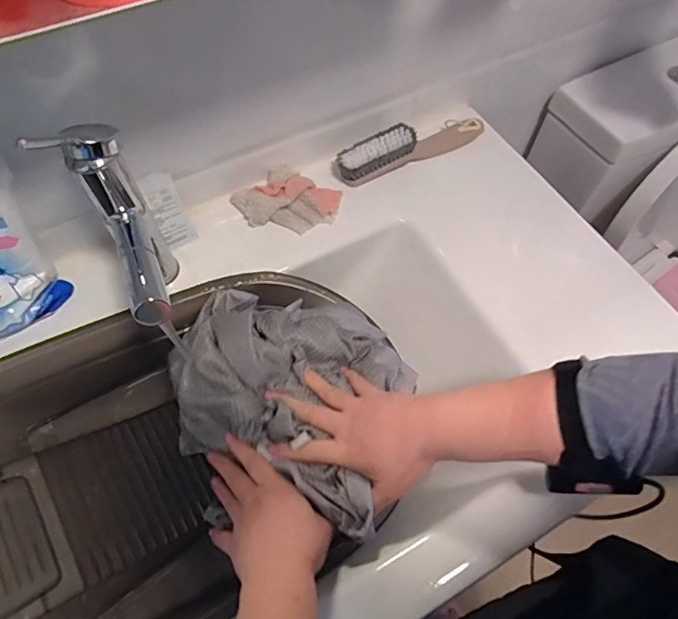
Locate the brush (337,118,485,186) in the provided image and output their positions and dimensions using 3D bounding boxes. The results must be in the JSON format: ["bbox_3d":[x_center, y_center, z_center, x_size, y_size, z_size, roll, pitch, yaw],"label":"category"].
[{"bbox_3d":[0.101,-0.220,0.636,0.214,0.043,0.050,-21,65,-11],"label":"brush"}]

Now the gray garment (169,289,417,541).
[{"bbox_3d":[-0.052,0.091,0.489,0.241,0.088,0.232,6,63,2],"label":"gray garment"}]

